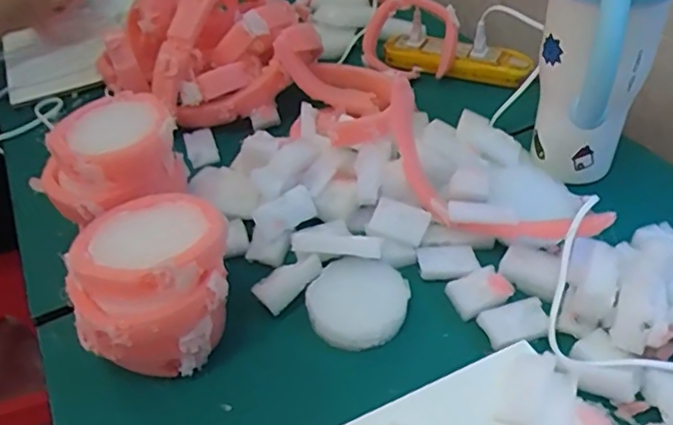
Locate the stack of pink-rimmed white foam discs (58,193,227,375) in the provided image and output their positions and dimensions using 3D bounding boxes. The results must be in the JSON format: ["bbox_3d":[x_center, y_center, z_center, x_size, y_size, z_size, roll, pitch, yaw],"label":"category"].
[{"bbox_3d":[-0.131,0.059,0.439,0.111,0.114,0.100,-26,46,-19],"label":"stack of pink-rimmed white foam discs"}]

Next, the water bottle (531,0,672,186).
[{"bbox_3d":[0.212,-0.137,0.480,0.094,0.274,0.120,13,46,21],"label":"water bottle"}]

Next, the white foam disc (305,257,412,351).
[{"bbox_3d":[0.016,0.070,0.472,0.075,0.009,0.075,-5,61,9],"label":"white foam disc"}]

